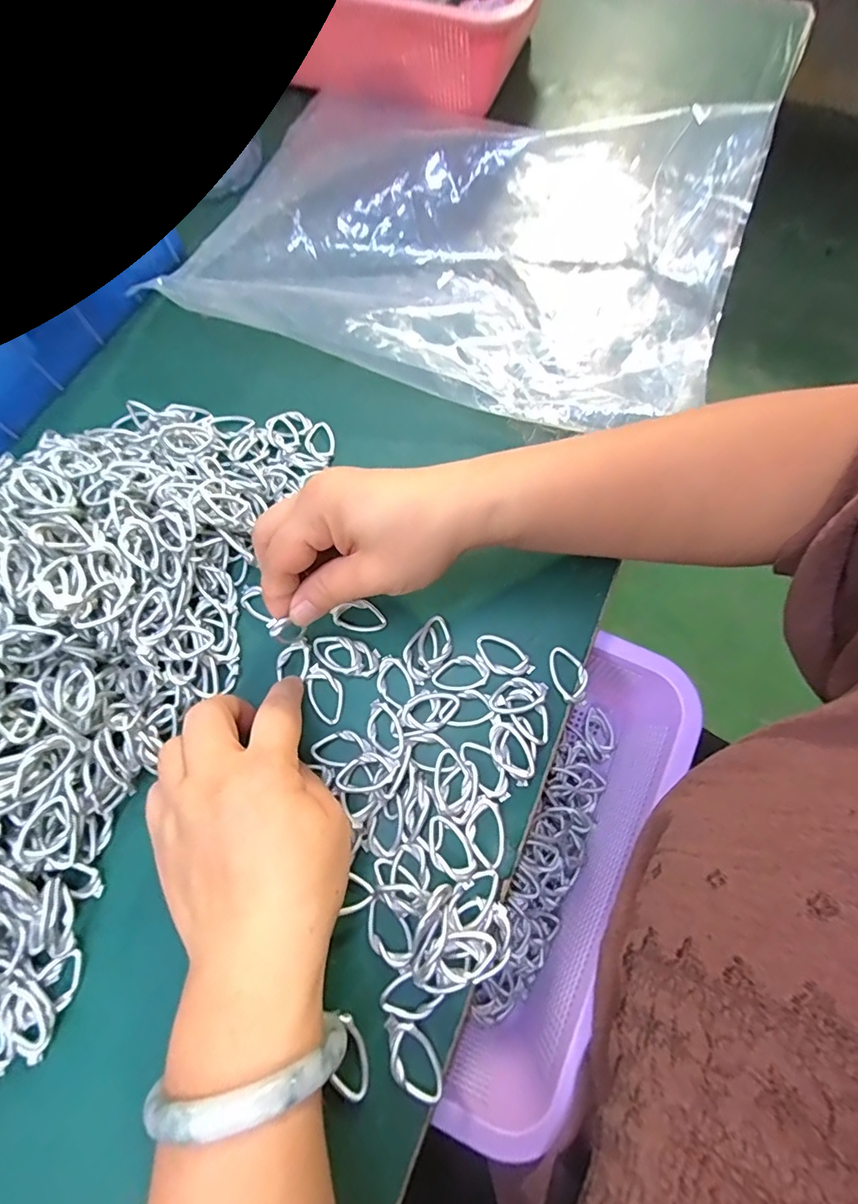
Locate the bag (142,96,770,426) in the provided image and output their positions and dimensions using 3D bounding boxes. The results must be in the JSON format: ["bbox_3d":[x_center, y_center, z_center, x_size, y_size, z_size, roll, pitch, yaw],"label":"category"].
[{"bbox_3d":[0.022,-0.272,0.367,0.393,0.053,0.261,17,72,7],"label":"bag"}]

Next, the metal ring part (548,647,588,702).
[{"bbox_3d":[0.078,0.040,0.280,0.018,0.004,0.031,-19,72,-5],"label":"metal ring part"}]

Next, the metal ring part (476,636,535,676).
[{"bbox_3d":[0.042,0.030,0.285,0.020,0.004,0.034,-41,75,-12],"label":"metal ring part"}]

